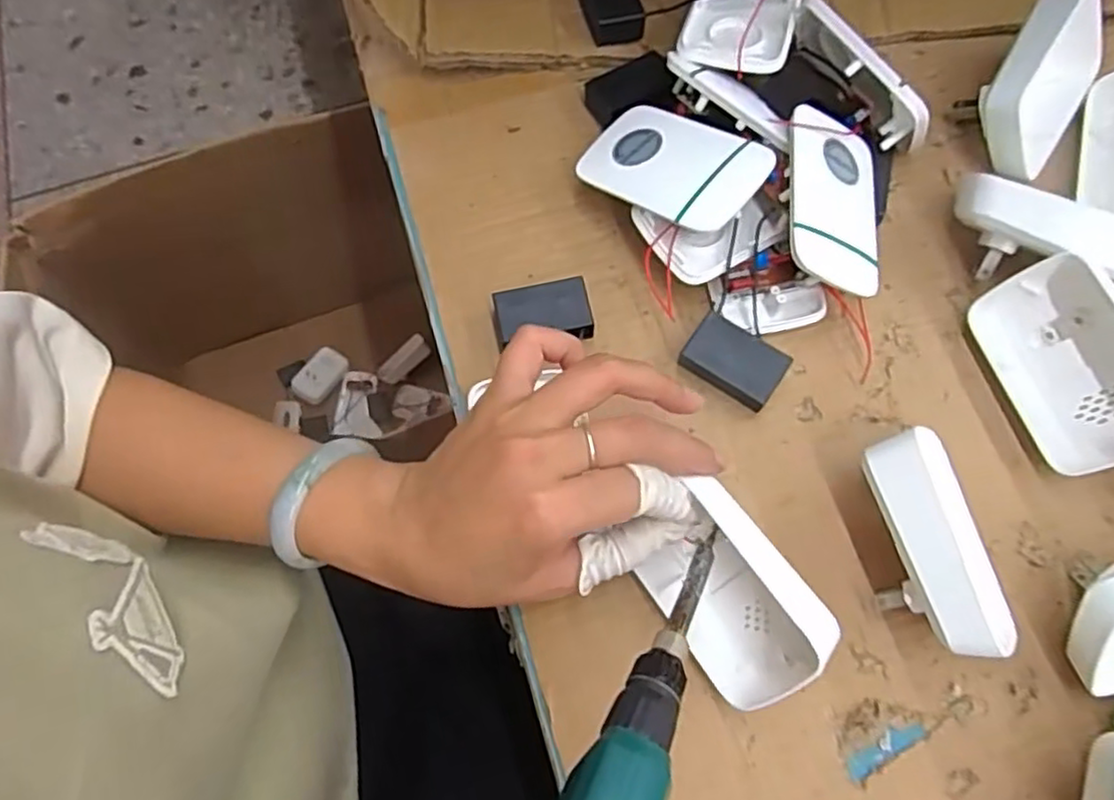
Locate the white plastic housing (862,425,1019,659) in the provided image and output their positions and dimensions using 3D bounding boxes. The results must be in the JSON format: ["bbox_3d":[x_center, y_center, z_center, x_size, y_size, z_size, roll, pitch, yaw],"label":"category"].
[{"bbox_3d":[0.156,0.065,0.304,0.035,0.053,0.091,-17,72,-3],"label":"white plastic housing"}]

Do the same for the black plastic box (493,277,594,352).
[{"bbox_3d":[-0.008,-0.045,0.364,0.050,0.017,0.027,-12,72,-2],"label":"black plastic box"}]

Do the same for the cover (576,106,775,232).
[{"bbox_3d":[0.057,-0.121,0.357,0.093,0.008,0.060,31,75,31],"label":"cover"}]

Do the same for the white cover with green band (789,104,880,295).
[{"bbox_3d":[0.139,-0.099,0.350,0.057,0.009,0.092,17,71,-21],"label":"white cover with green band"}]

